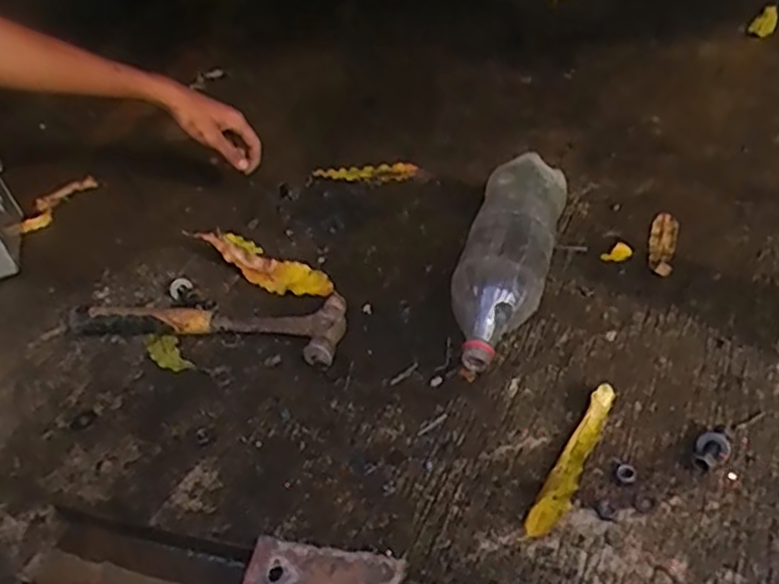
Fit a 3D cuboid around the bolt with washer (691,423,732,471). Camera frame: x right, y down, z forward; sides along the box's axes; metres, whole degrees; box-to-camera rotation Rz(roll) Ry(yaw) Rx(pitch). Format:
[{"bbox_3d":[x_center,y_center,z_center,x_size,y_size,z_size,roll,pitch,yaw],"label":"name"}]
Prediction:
[{"bbox_3d":[0.284,0.137,0.642,0.027,0.013,0.048,29,55,31],"label":"bolt with washer"}]

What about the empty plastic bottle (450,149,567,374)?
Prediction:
[{"bbox_3d":[0.128,-0.035,0.793,0.091,0.087,0.271,11,47,17],"label":"empty plastic bottle"}]

